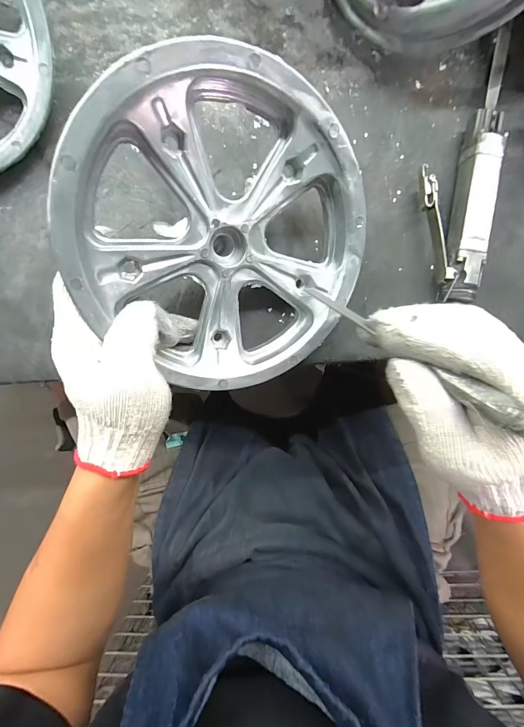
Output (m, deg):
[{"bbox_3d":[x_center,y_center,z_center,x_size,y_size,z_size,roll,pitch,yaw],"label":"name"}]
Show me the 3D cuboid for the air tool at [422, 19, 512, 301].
[{"bbox_3d":[0.169,-0.162,0.274,0.055,0.026,0.212,6,94,2],"label":"air tool"}]

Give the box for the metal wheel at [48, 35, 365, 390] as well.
[{"bbox_3d":[-0.022,-0.089,0.233,0.201,0.030,0.213,-10,117,-21],"label":"metal wheel"}]

